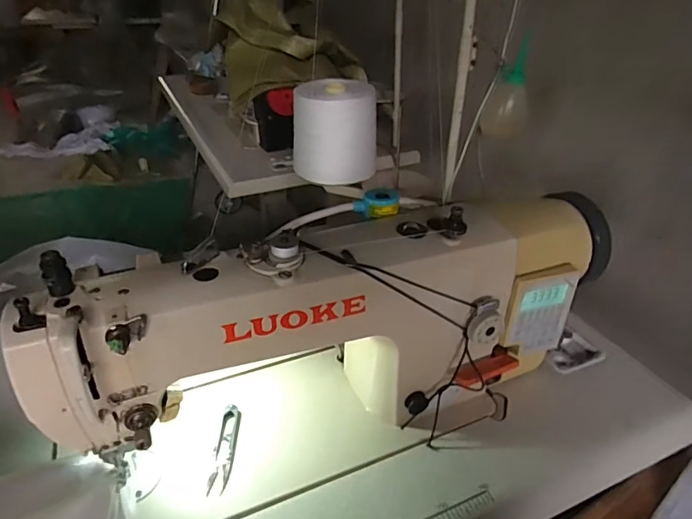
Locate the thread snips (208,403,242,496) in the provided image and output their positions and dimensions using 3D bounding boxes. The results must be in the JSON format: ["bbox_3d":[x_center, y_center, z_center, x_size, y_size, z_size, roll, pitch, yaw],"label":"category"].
[{"bbox_3d":[-0.128,0.199,0.511,0.022,0.011,0.100,0,33,-2],"label":"thread snips"}]

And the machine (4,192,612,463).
[{"bbox_3d":[0.012,0.062,0.514,0.578,0.233,0.173,-11,34,-18],"label":"machine"}]

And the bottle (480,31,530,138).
[{"bbox_3d":[0.254,-0.266,0.748,0.067,0.145,0.056,11,34,15],"label":"bottle"}]

